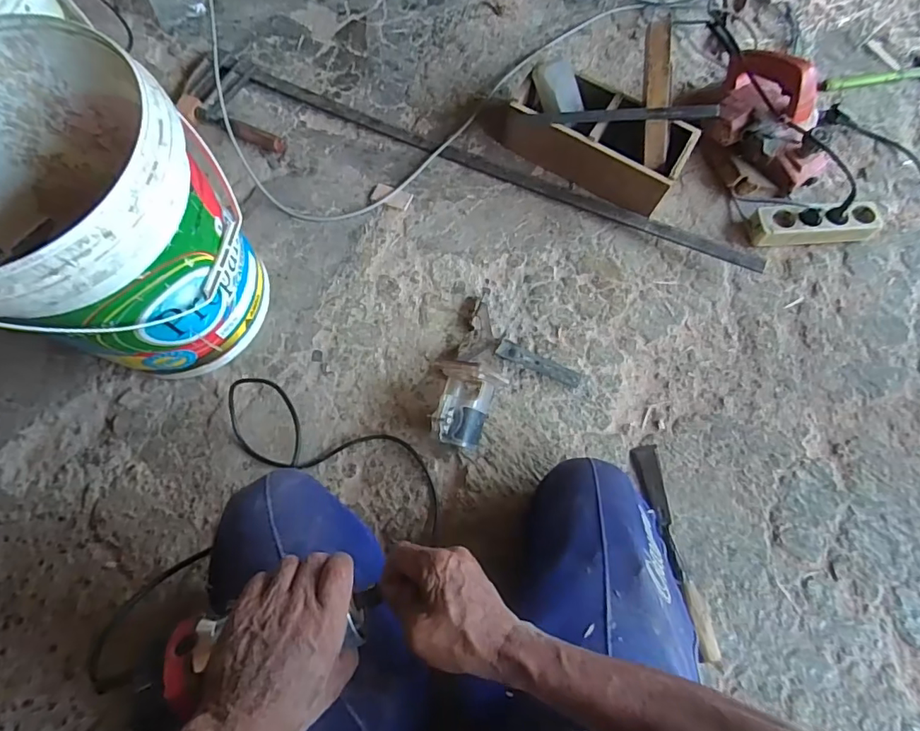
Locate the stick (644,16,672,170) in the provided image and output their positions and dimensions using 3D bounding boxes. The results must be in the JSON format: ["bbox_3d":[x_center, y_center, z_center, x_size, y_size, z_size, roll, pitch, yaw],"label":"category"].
[{"bbox_3d":[0.314,-0.432,0.795,0.038,0.030,0.217,-2,99,-2],"label":"stick"}]

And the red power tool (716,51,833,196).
[{"bbox_3d":[0.524,-0.424,0.863,0.132,0.140,0.240,-21,74,-7],"label":"red power tool"}]

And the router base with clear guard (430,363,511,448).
[{"bbox_3d":[0.001,0.061,0.726,0.100,0.088,0.115,15,72,4],"label":"router base with clear guard"}]

